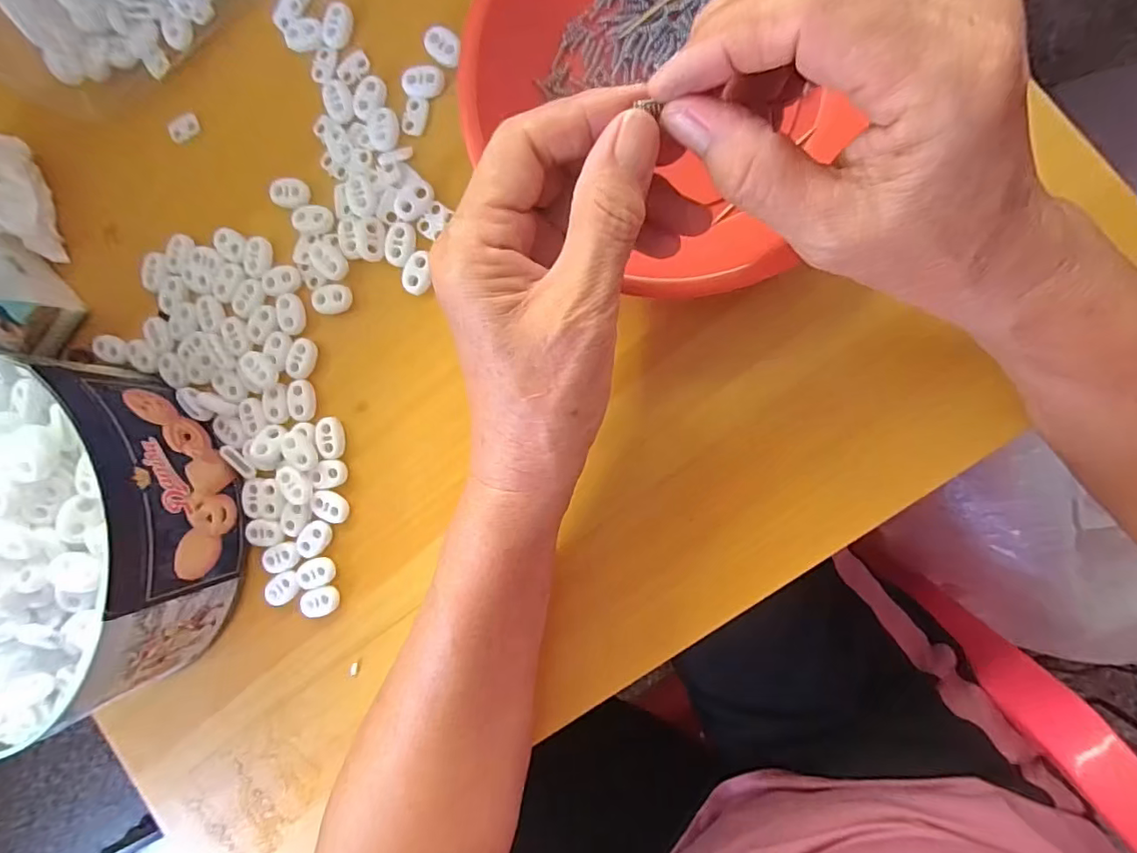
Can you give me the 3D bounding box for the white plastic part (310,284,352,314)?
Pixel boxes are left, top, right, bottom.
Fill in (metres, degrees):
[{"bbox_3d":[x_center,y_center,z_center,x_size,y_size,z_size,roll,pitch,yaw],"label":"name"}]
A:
[{"bbox_3d":[-0.127,-0.068,0.289,0.022,0.005,0.015,3,94,9],"label":"white plastic part"}]

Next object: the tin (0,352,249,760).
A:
[{"bbox_3d":[-0.278,0.060,0.278,0.179,0.083,0.194,-5,92,9],"label":"tin"}]

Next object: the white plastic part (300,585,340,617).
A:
[{"bbox_3d":[-0.136,0.096,0.296,0.020,0.008,0.015,-16,91,9],"label":"white plastic part"}]

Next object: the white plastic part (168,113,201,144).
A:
[{"bbox_3d":[-0.219,-0.170,0.308,0.017,0.004,0.012,-27,89,9],"label":"white plastic part"}]

